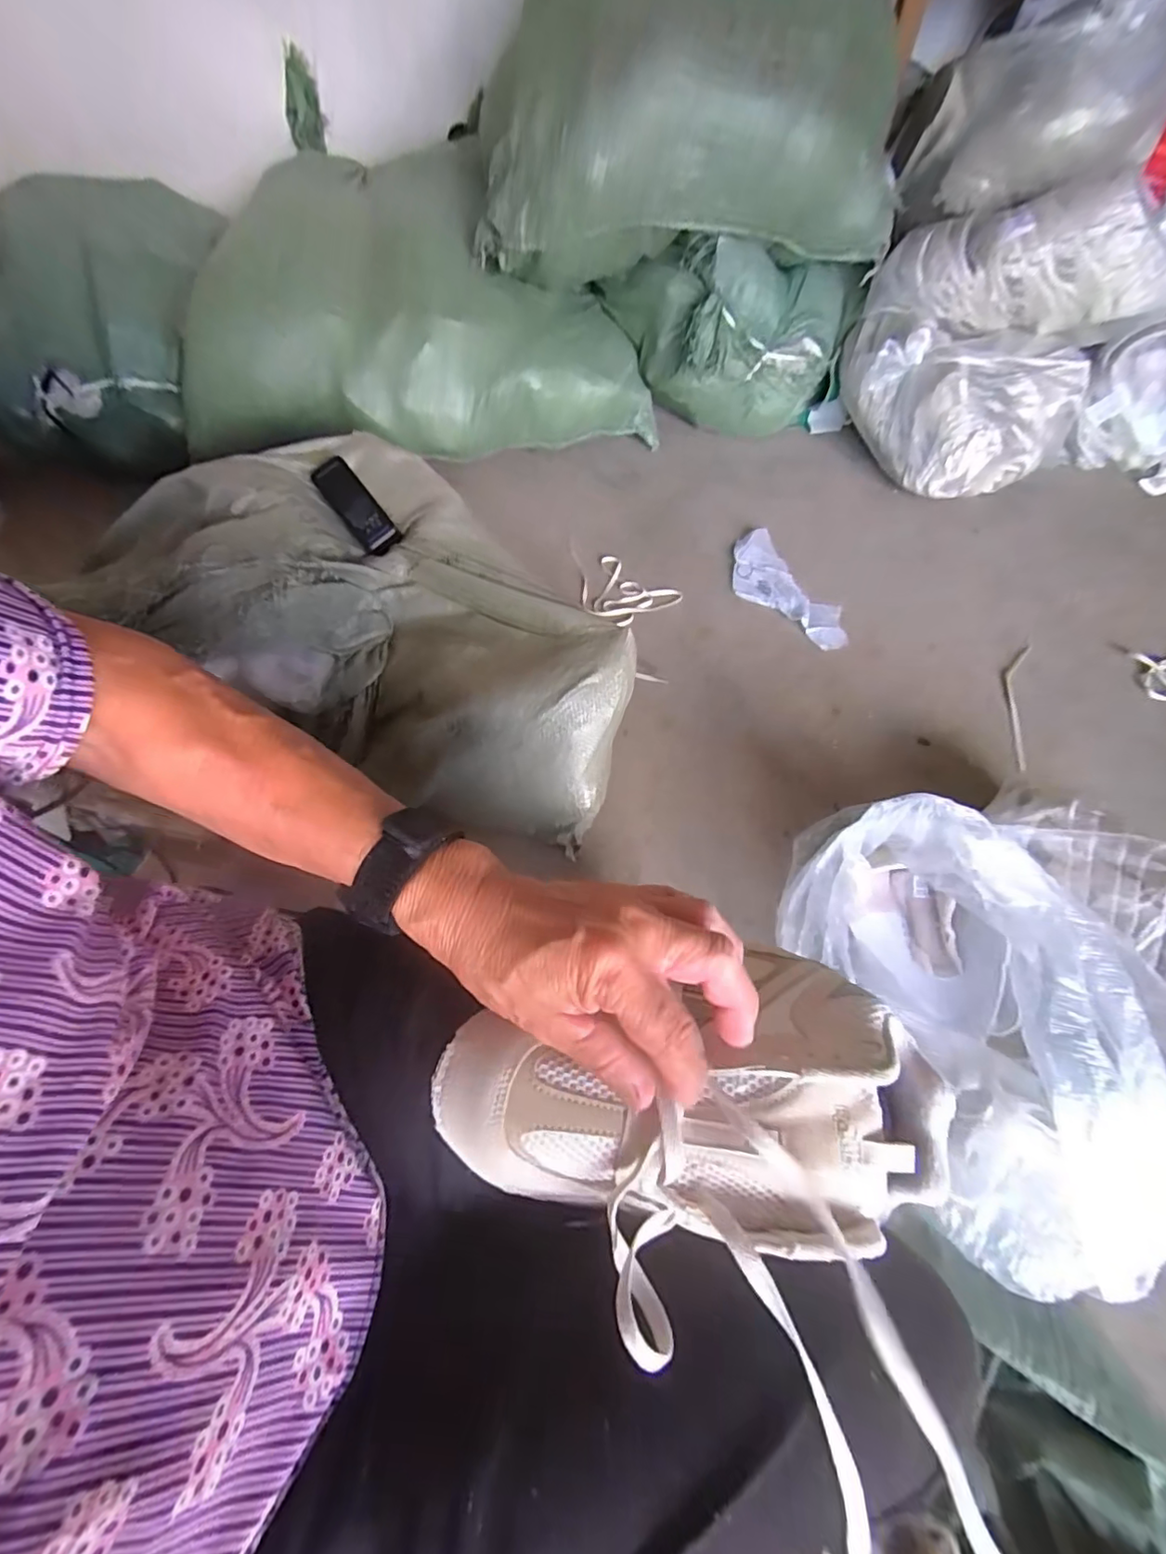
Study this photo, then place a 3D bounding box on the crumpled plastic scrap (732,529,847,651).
[{"bbox_3d":[0.351,-0.330,1.002,0.119,0.023,0.303,-24,60,-12],"label":"crumpled plastic scrap"}]

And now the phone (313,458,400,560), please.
[{"bbox_3d":[-0.315,-0.375,0.787,0.051,0.015,0.150,-39,93,0],"label":"phone"}]

